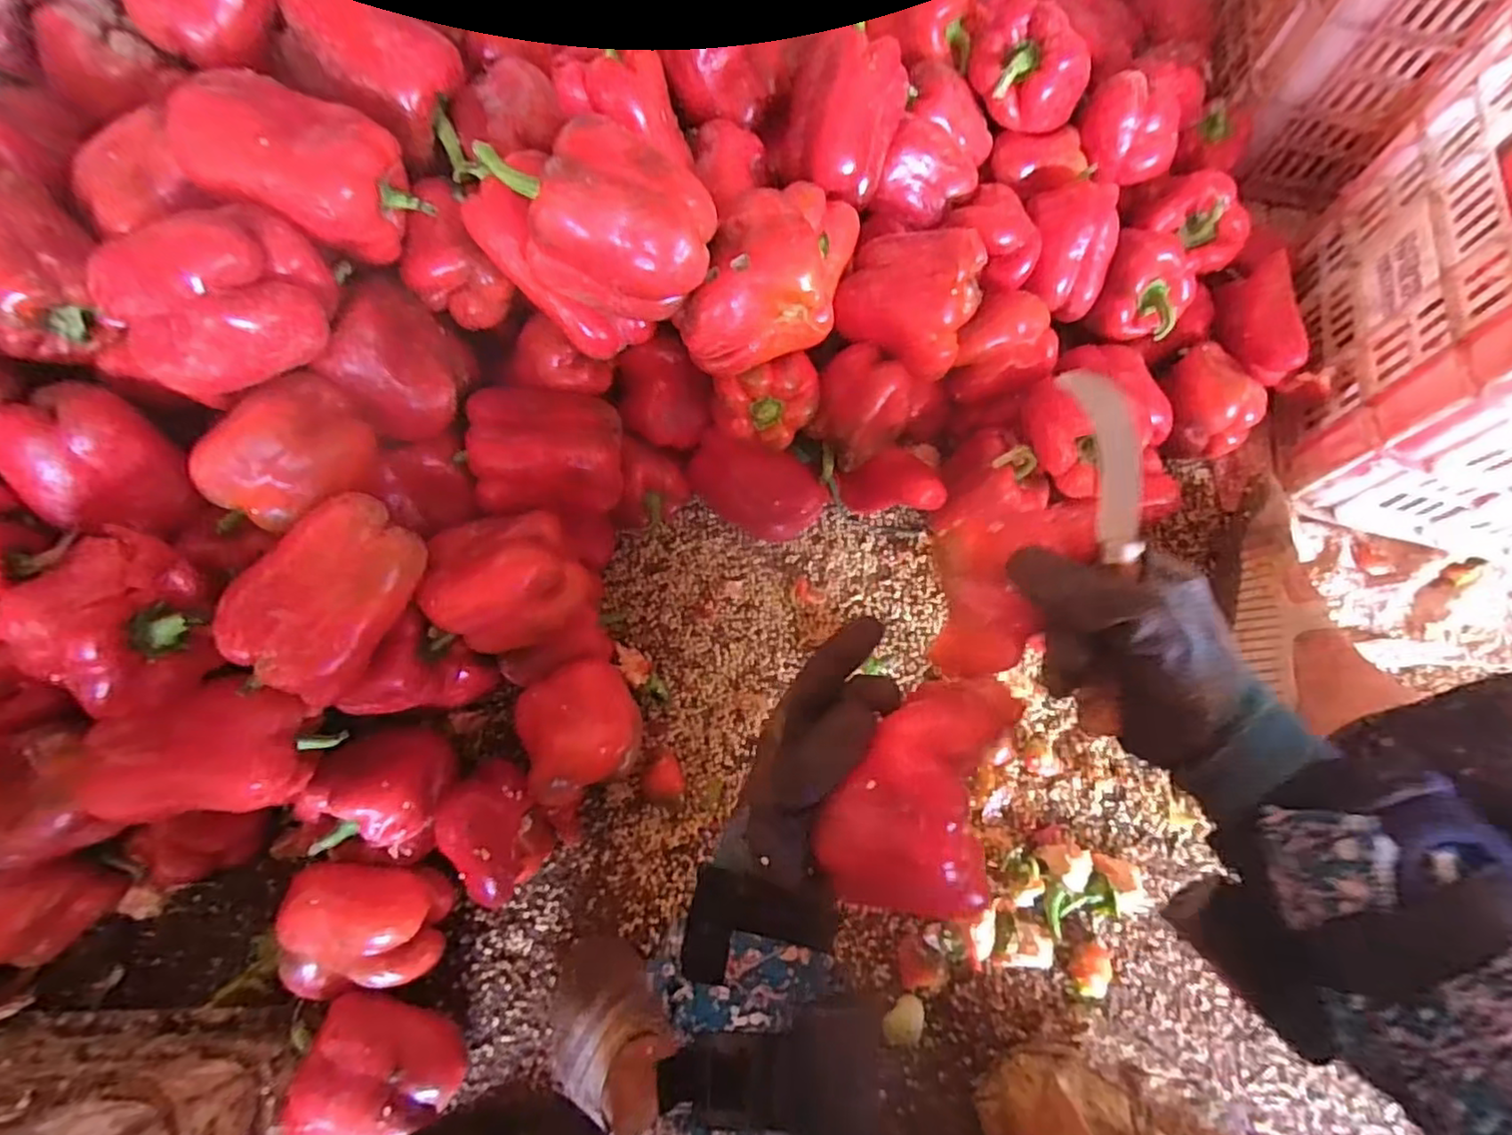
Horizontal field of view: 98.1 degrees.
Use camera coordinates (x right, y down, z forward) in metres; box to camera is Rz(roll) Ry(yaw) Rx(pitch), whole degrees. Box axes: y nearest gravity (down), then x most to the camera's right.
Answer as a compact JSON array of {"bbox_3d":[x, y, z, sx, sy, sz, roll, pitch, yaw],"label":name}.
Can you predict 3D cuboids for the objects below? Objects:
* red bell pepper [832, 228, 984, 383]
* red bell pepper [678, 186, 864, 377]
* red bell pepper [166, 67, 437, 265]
[{"bbox_3d":[0.120,-0.212,0.513,0.103,0.068,0.077,19,72,8],"label":"red bell pepper"},{"bbox_3d":[0.006,-0.198,0.449,0.105,0.086,0.095,6,71,3],"label":"red bell pepper"},{"bbox_3d":[-0.291,-0.256,0.428,0.101,0.090,0.091,19,72,7],"label":"red bell pepper"}]

